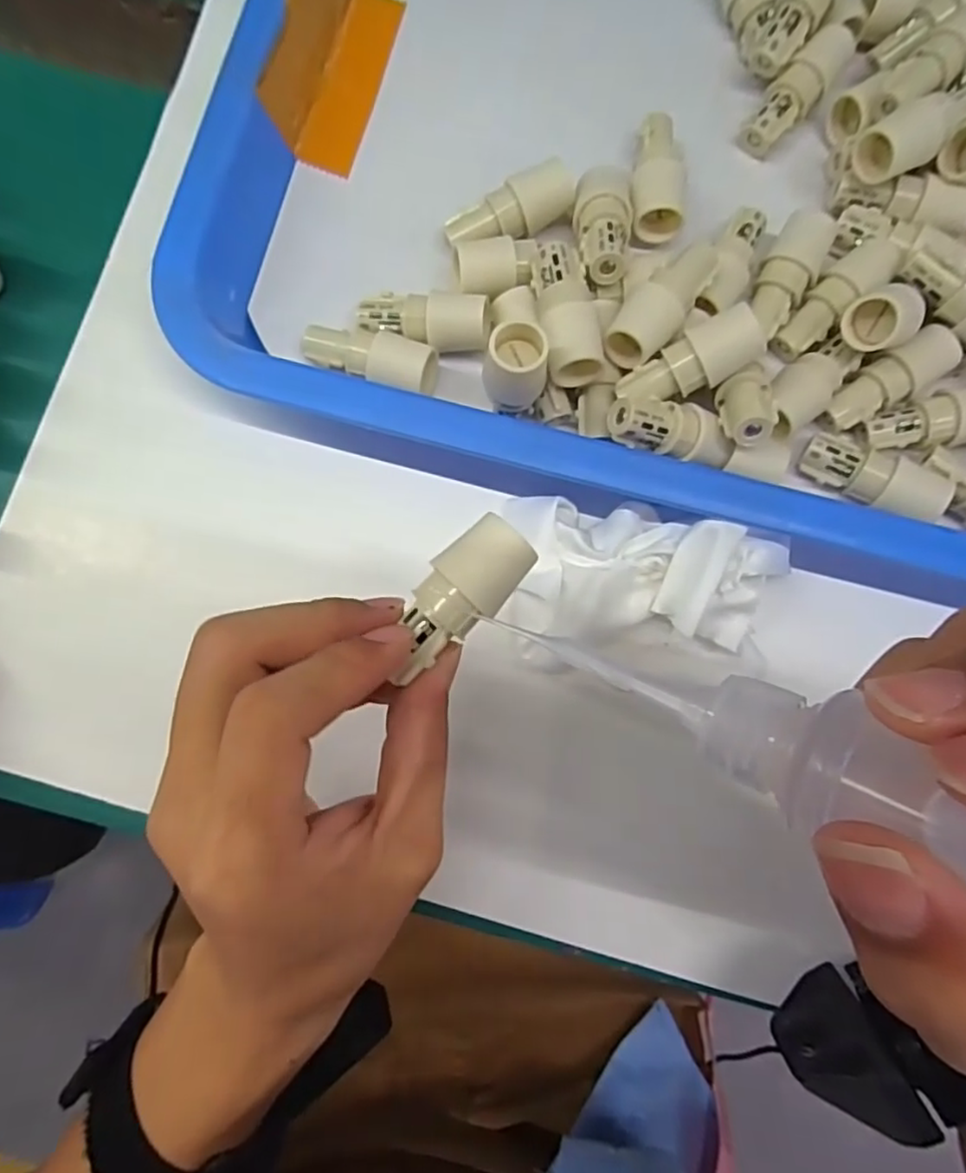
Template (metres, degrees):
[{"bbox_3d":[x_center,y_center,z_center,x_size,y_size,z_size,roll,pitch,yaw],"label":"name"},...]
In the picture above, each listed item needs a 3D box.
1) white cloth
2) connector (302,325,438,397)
[{"bbox_3d":[0.061,-0.006,0.251,0.099,0.032,0.052,7,80,0],"label":"white cloth"},{"bbox_3d":[-0.046,-0.092,0.264,0.053,0.019,0.019,17,80,1],"label":"connector"}]

